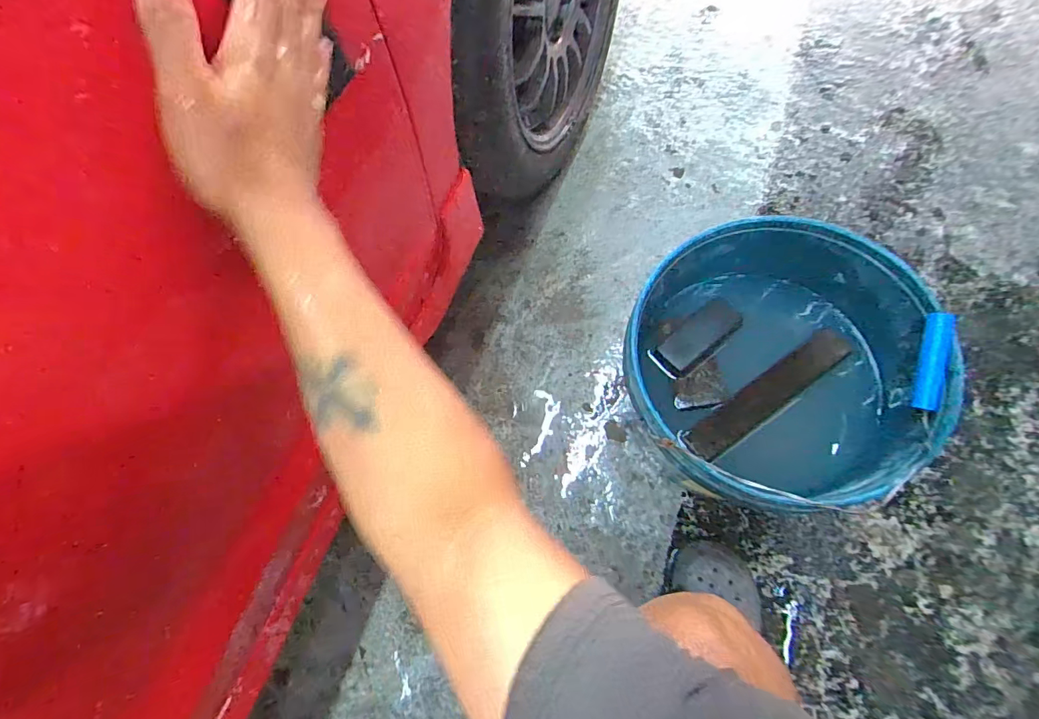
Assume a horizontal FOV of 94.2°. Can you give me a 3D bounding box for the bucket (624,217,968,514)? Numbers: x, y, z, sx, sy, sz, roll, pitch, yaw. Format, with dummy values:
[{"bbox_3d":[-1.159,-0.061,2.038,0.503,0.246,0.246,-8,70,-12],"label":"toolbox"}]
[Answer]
[{"bbox_3d":[0.271,0.037,0.630,0.293,0.336,0.293,-3,71,7],"label":"bucket"}]

